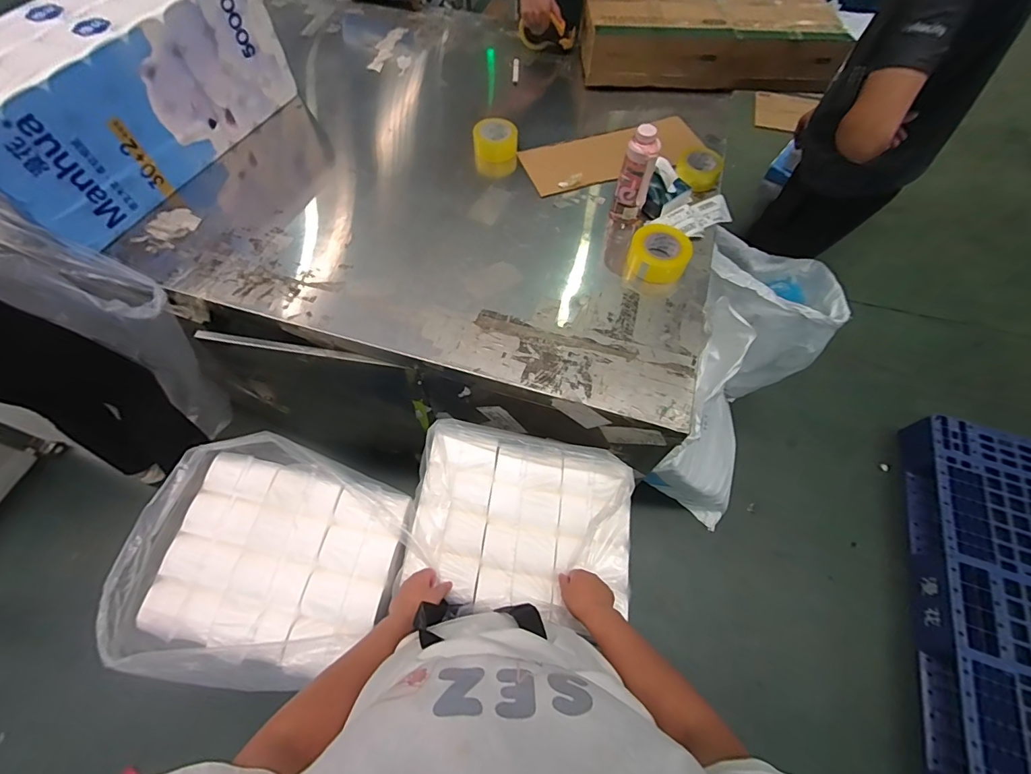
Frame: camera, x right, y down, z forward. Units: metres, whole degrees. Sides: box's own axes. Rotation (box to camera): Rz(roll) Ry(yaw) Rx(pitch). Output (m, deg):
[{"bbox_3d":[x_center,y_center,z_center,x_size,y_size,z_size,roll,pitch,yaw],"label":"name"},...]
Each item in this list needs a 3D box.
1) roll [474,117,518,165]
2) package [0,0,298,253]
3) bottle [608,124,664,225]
[{"bbox_3d":[-0.052,-0.669,1.190,0.114,0.055,0.114,1,62,-1],"label":"roll"},{"bbox_3d":[-0.893,-0.677,1.033,0.236,0.313,0.735,25,64,11],"label":"package"},{"bbox_3d":[0.268,-0.471,0.995,0.077,0.205,0.066,10,63,3],"label":"bottle"}]

